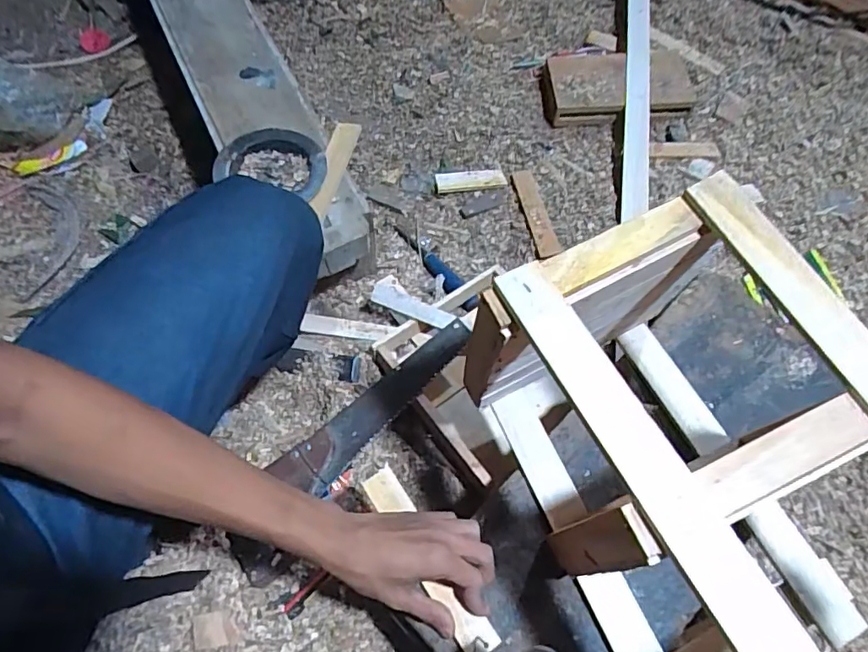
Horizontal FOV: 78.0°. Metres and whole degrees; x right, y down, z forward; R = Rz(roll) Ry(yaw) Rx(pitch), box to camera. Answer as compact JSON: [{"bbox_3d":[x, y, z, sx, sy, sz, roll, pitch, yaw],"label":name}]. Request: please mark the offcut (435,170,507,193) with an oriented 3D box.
[{"bbox_3d":[0.056,-0.224,0.827,0.107,0.004,0.038,-3,64,-1],"label":"offcut"}]

